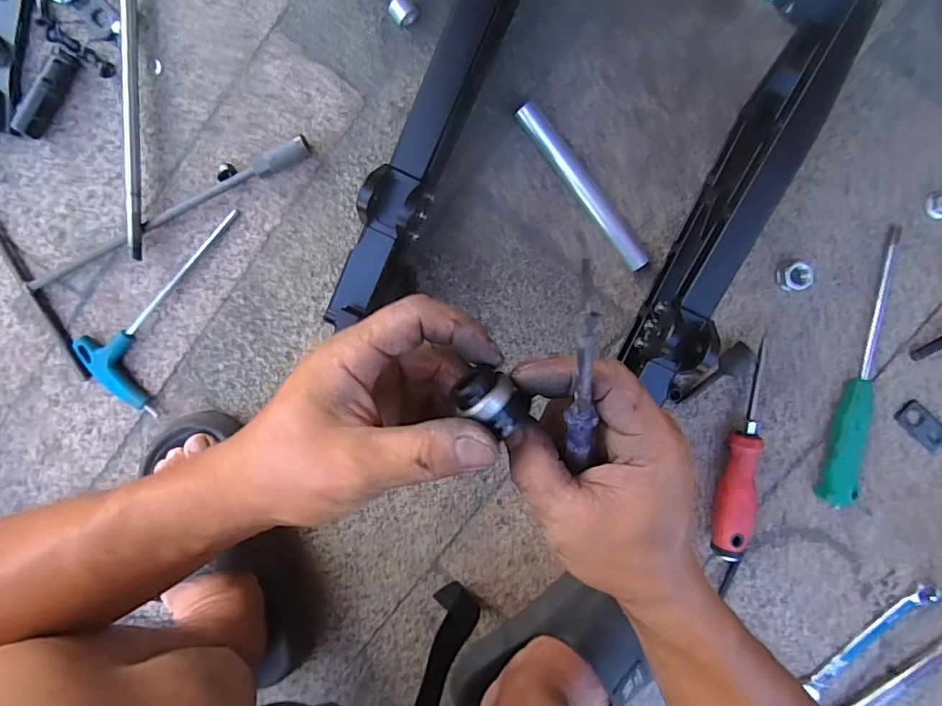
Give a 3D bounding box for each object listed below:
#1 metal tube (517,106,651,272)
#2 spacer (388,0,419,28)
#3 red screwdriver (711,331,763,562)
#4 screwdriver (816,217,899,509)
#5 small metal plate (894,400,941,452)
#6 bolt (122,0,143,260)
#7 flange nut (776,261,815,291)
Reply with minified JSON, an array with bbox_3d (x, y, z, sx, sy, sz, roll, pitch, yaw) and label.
[{"bbox_3d":[0.096,-0.141,0.454,0.018,0.016,0.166,-38,96,4],"label":"metal tube"},{"bbox_3d":[-0.057,-0.283,0.440,0.022,0.022,0.019,-44,95,5],"label":"spacer"},{"bbox_3d":[0.244,0.092,0.473,0.036,0.030,0.190,3,97,-1],"label":"red screwdriver"},{"bbox_3d":[0.348,0.015,0.470,0.029,0.022,0.246,7,97,-1],"label":"screwdriver"},{"bbox_3d":[0.414,0.067,0.485,0.050,0.004,0.025,43,95,-5],"label":"small metal plate"},{"bbox_3d":[-0.283,-0.213,0.443,0.013,0.021,0.260,2,97,-1],"label":"bolt"},{"bbox_3d":[0.283,-0.066,0.461,0.026,0.012,0.024,0,97,0],"label":"flange nut"}]

